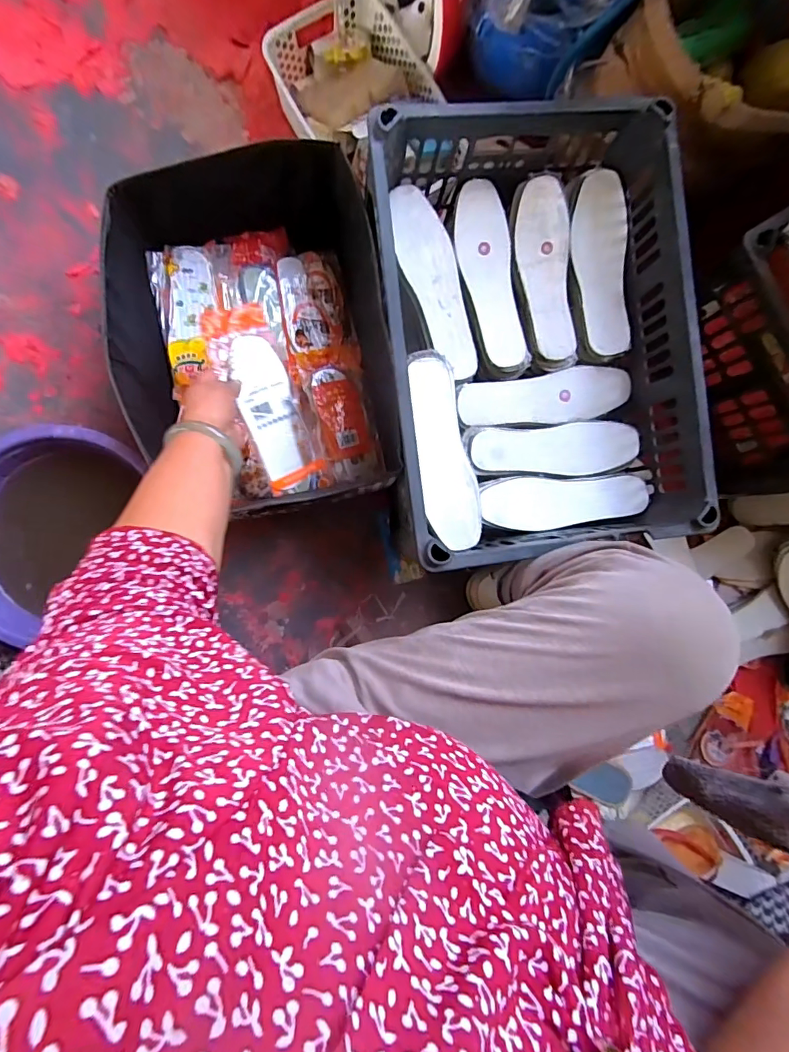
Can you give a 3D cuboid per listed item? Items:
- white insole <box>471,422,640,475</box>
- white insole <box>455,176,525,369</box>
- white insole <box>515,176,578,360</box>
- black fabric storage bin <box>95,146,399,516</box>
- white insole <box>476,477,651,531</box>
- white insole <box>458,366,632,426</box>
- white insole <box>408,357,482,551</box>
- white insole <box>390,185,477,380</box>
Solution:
[{"bbox_3d":[0.209,-0.101,0.616,0.212,0.015,0.064,-1,90,-6],"label":"white insole"},{"bbox_3d":[0.122,-0.318,0.606,0.067,0.021,0.223,-9,91,-6],"label":"white insole"},{"bbox_3d":[0.196,-0.327,0.610,0.066,0.016,0.217,-5,94,0],"label":"white insole"},{"bbox_3d":[-0.187,-0.248,0.653,0.311,0.196,0.435,-8,91,-6],"label":"black fabric storage bin"},{"bbox_3d":[0.220,-0.029,0.613,0.209,0.022,0.067,0,90,-6],"label":"white insole"},{"bbox_3d":[0.200,-0.170,0.632,0.232,0.012,0.066,-10,91,-6],"label":"white insole"},{"bbox_3d":[0.059,-0.083,0.549,0.063,0.012,0.215,-7,93,-6],"label":"white insole"},{"bbox_3d":[0.050,-0.304,0.602,0.073,0.029,0.235,-14,91,-6],"label":"white insole"}]

